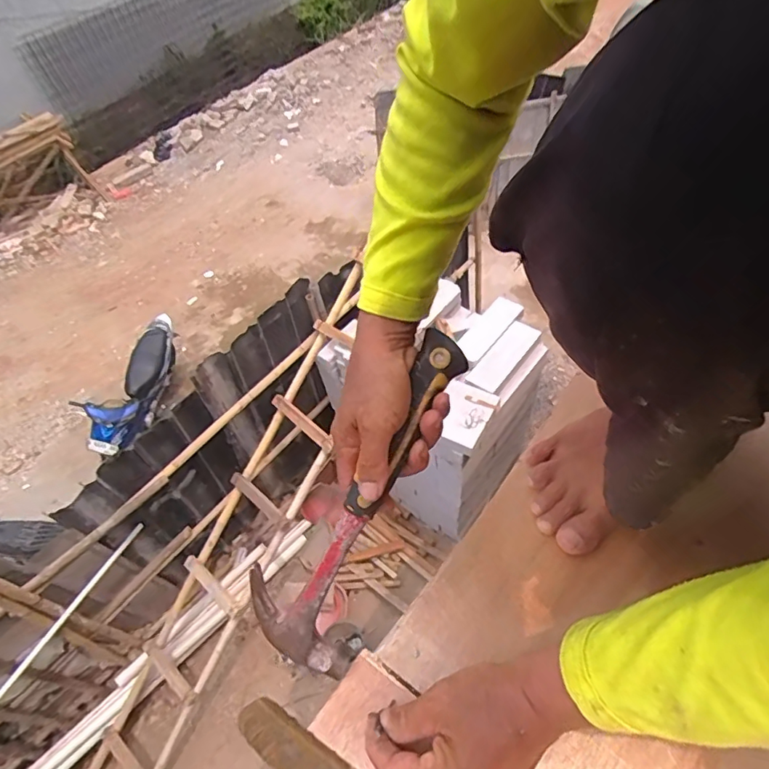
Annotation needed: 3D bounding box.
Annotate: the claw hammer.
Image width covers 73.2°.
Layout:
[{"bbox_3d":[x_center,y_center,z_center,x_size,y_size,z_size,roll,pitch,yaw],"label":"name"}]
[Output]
[{"bbox_3d":[-0.013,0.085,0.403,0.087,0.034,0.272,29,90,24],"label":"claw hammer"}]

